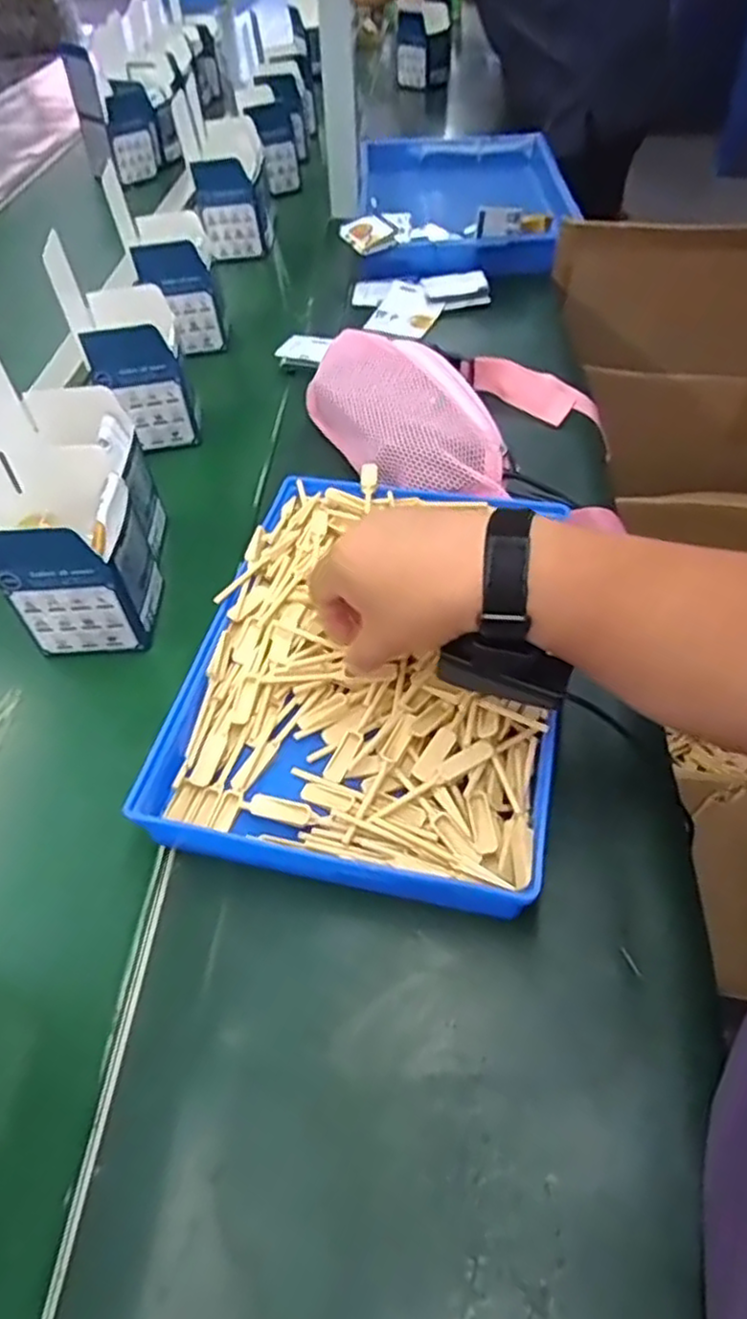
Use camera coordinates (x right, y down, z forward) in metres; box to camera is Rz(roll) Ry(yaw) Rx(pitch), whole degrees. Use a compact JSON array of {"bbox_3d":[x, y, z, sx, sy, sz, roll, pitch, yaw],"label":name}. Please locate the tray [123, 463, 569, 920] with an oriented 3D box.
[{"bbox_3d":[0.004,-0.007,0.480,0.233,0.037,0.317,9,53,10],"label":"tray"}]

